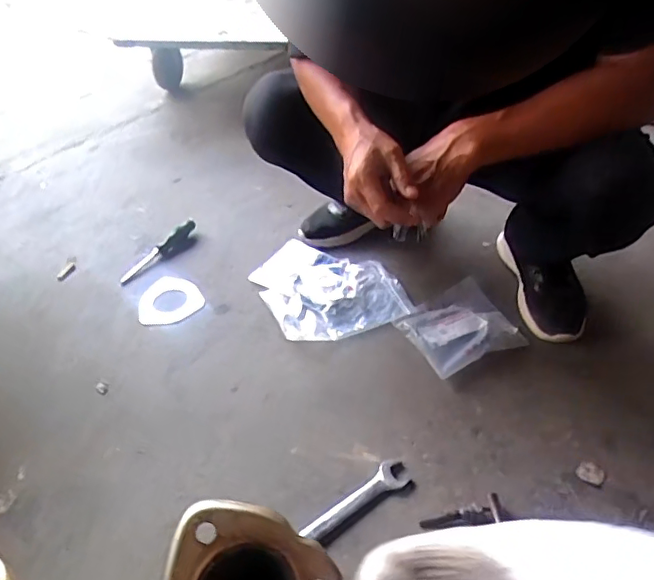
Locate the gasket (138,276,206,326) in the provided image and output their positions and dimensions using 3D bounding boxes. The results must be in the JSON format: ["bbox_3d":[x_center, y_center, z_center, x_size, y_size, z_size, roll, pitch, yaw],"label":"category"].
[{"bbox_3d":[-0.283,0.018,1.014,0.114,0.010,0.106,-9,52,-15],"label":"gasket"}]

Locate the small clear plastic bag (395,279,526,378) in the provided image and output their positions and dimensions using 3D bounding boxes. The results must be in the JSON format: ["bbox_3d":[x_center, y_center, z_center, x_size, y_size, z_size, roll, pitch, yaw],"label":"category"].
[{"bbox_3d":[0.216,0.053,0.913,0.172,0.027,0.159,-22,47,-18],"label":"small clear plastic bag"}]

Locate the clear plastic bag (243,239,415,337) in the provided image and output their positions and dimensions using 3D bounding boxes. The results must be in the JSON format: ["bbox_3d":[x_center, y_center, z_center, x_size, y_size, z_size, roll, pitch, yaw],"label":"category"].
[{"bbox_3d":[-0.003,-0.016,1.011,0.221,0.017,0.268,-22,47,-17],"label":"clear plastic bag"}]

